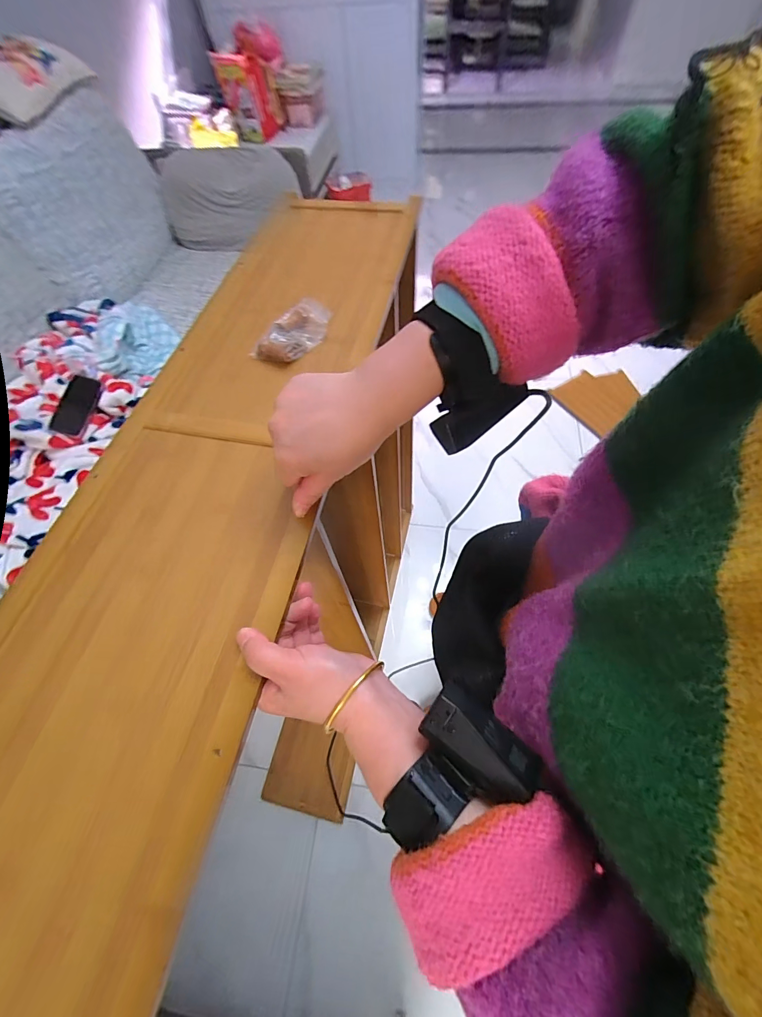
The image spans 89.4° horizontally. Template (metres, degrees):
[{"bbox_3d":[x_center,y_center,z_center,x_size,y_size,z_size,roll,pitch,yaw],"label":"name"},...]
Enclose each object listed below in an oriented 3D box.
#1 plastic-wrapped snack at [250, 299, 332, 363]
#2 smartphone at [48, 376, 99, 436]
[{"bbox_3d":[-0.099,-0.198,0.439,0.048,0.027,0.090,31,67,19],"label":"plastic-wrapped snack"},{"bbox_3d":[-0.764,-0.258,0.962,0.065,0.014,0.153,21,81,-17],"label":"smartphone"}]

